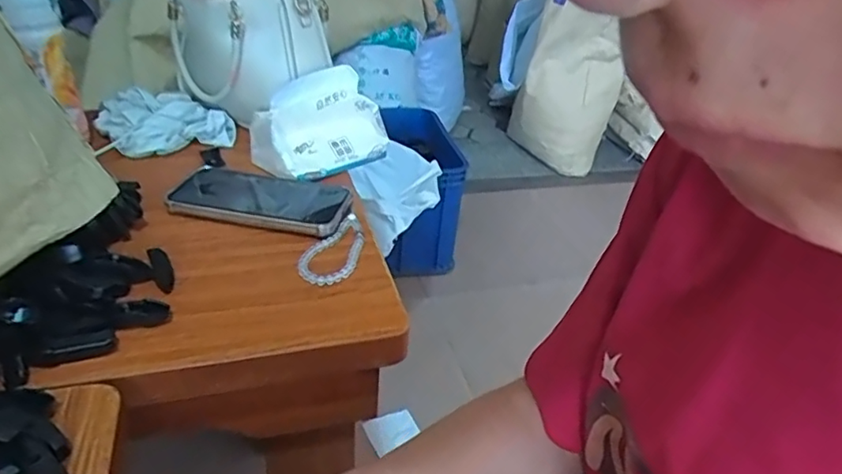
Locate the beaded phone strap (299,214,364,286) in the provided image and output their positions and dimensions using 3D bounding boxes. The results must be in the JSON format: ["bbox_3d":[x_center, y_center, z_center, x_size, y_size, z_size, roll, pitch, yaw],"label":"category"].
[{"bbox_3d":[-0.078,0.011,0.535,0.048,0.011,0.103,6,33,4],"label":"beaded phone strap"}]

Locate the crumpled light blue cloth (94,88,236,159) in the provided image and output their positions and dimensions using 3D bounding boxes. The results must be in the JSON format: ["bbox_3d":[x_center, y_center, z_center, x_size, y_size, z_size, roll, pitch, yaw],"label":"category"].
[{"bbox_3d":[-0.305,-0.138,0.707,0.150,0.041,0.101,-11,35,-22],"label":"crumpled light blue cloth"}]

